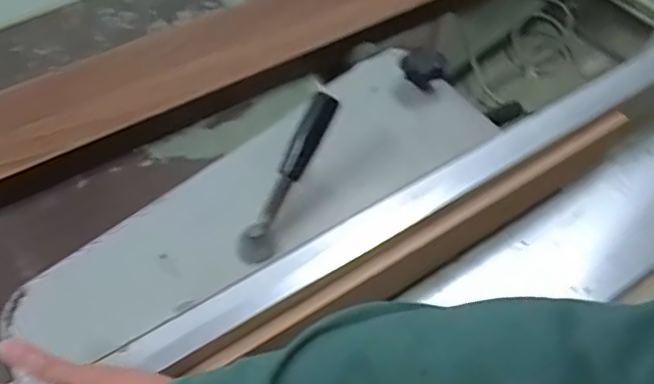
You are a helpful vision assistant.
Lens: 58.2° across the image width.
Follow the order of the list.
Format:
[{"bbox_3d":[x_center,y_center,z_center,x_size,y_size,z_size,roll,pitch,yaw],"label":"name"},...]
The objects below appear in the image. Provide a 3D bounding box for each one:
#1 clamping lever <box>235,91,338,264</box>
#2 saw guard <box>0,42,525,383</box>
[{"bbox_3d":[-0.035,-0.013,0.507,0.033,0.023,0.158,25,87,16],"label":"clamping lever"},{"bbox_3d":[-0.051,-0.024,0.531,0.479,0.088,0.139,-30,61,-19],"label":"saw guard"}]

